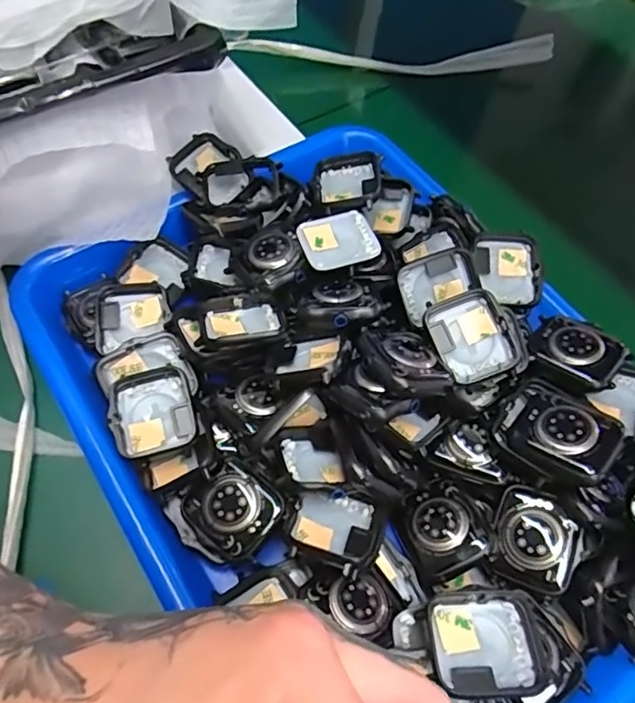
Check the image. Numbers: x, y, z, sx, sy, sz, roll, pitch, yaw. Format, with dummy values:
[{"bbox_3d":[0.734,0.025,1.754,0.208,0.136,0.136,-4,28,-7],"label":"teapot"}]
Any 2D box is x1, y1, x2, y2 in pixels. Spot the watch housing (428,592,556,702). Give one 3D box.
[{"bbox_3d":[0.066,0.115,0.226,0.043,0.008,0.036,-4,60,-5],"label":"watch housing"}]

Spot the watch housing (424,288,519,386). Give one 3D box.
[{"bbox_3d":[0.074,-0.007,0.280,0.036,0.013,0.041,-13,61,-10],"label":"watch housing"}]

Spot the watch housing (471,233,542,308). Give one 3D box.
[{"bbox_3d":[0.103,-0.043,0.311,0.035,0.015,0.037,3,59,-1],"label":"watch housing"}]

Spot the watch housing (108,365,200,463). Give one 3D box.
[{"bbox_3d":[-0.078,0.030,0.276,0.038,0.012,0.042,-17,62,-12],"label":"watch housing"}]

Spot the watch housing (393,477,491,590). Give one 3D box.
[{"bbox_3d":[0.055,0.080,0.258,0.035,0.013,0.040,-19,62,-13],"label":"watch housing"}]

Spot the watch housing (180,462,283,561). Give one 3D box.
[{"bbox_3d":[-0.038,0.069,0.255,0.039,0.007,0.036,41,66,19],"label":"watch housing"}]

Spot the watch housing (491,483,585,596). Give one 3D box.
[{"bbox_3d":[0.095,0.082,0.251,0.033,0.011,0.038,21,61,10],"label":"watch housing"}]

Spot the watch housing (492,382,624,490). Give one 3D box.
[{"bbox_3d":[0.106,0.036,0.255,0.049,0.014,0.037,25,66,44],"label":"watch housing"}]

